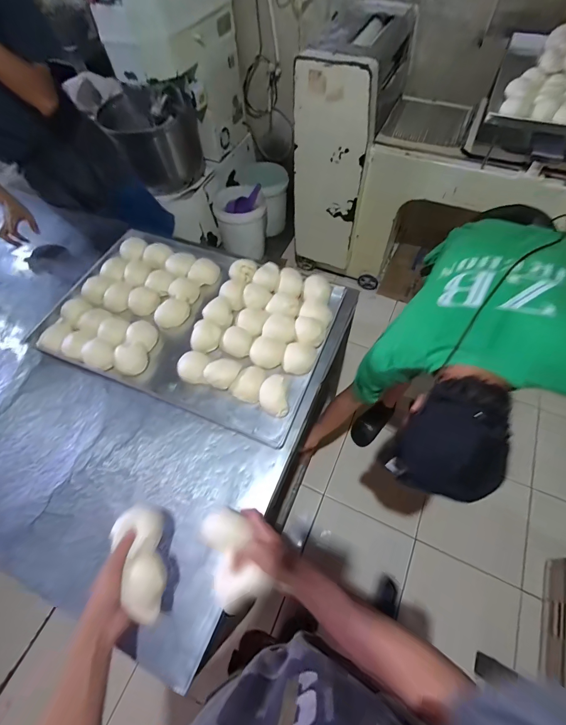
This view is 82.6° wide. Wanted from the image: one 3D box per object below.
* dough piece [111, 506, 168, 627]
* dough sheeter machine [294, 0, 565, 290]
[{"bbox_3d":[-0.219,0.309,0.503,0.066,0.044,0.157,-16,65,-5],"label":"dough piece"},{"bbox_3d":[0.723,-0.864,1.530,1.210,0.955,0.590,19,64,13],"label":"dough sheeter machine"}]

